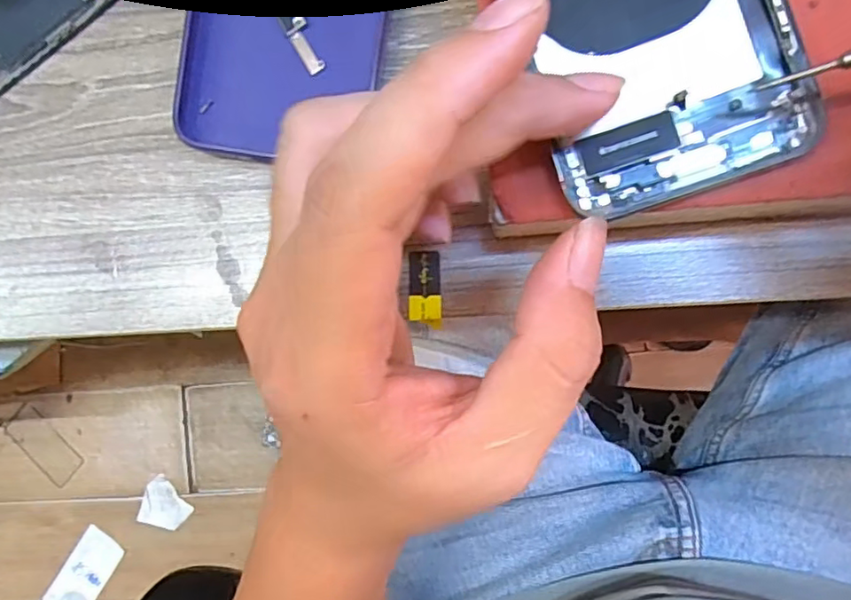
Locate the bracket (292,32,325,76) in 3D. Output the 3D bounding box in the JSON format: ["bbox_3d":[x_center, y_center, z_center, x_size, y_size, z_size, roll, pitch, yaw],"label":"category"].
[{"bbox_3d":[-0.043,-0.089,0.209,0.006,0.004,0.016,-32,86,7],"label":"bracket"}]

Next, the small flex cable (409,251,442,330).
[{"bbox_3d":[0.000,-0.004,0.210,0.011,0.004,0.027,-1,90,8],"label":"small flex cable"}]

